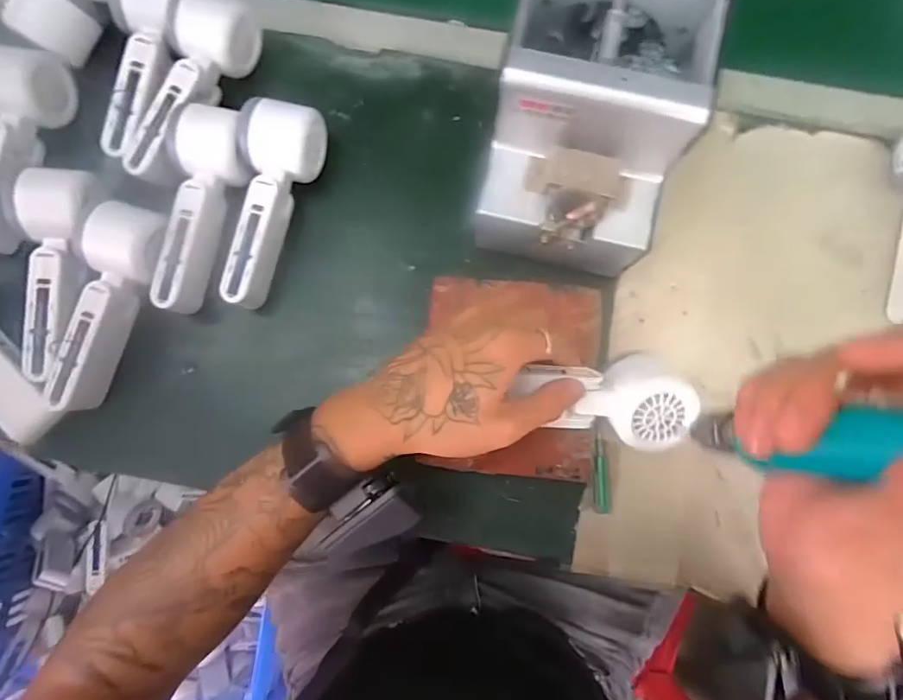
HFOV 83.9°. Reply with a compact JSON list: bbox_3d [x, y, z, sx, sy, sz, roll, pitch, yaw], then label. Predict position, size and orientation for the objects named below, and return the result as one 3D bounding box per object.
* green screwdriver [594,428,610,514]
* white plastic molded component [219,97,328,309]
[{"bbox_3d":[0.119,0.095,0.395,0.014,0.009,0.070,2,82,1],"label":"green screwdriver"},{"bbox_3d":[-0.148,-0.116,0.405,0.049,0.057,0.162,11,82,3],"label":"white plastic molded component"}]

